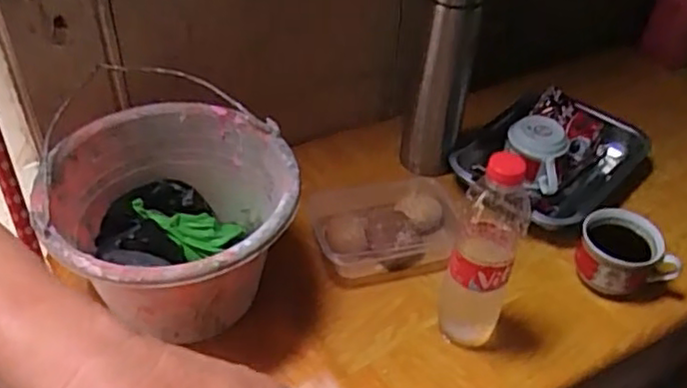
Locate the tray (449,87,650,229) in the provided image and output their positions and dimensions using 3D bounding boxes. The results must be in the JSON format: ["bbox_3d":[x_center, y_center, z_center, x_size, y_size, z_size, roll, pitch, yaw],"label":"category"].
[{"bbox_3d":[0.284,-0.053,0.914,0.195,0.070,0.263,32,47,30],"label":"tray"}]

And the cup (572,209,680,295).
[{"bbox_3d":[0.315,0.072,0.768,0.100,0.067,0.083,-4,43,-7],"label":"cup"}]

